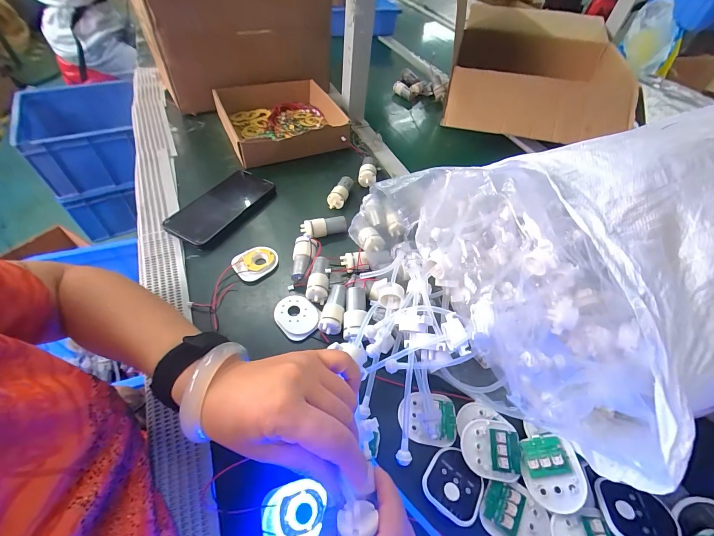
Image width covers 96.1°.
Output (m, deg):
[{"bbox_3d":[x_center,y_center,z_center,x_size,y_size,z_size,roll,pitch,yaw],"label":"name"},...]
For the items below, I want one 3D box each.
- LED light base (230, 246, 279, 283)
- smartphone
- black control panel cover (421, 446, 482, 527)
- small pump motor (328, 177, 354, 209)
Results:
[{"bbox_3d":[-0.137,-0.007,0.439,0.057,0.009,0.046,-29,59,-26],"label":"LED light base"},{"bbox_3d":[-0.205,-0.096,0.490,0.075,0.012,0.161,24,48,14],"label":"smartphone"},{"bbox_3d":[0.088,0.195,0.288,0.049,0.004,0.054,38,43,27],"label":"black control panel cover"},{"bbox_3d":[-0.026,-0.126,0.530,0.028,0.028,0.060,16,51,7],"label":"small pump motor"}]

